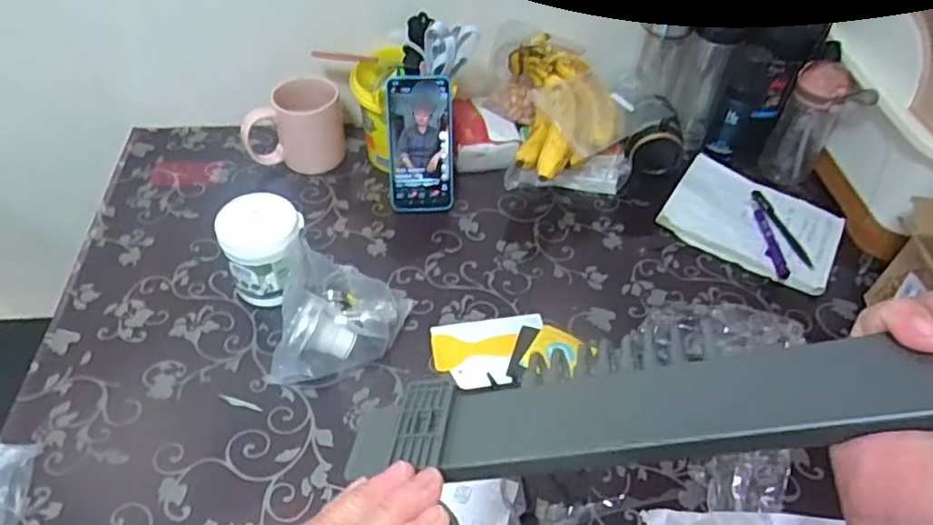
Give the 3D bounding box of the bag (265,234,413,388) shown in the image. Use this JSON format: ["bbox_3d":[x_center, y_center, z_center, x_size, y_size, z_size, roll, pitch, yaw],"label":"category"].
[{"bbox_3d":[-0.138,0.049,0.668,0.122,0.098,0.135,13,48,9],"label":"bag"}]

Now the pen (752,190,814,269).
[{"bbox_3d":[0.400,-0.044,0.821,0.017,0.006,0.136,-9,49,-11],"label":"pen"}]

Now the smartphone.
[{"bbox_3d":[-0.057,-0.146,0.818,0.079,0.170,0.012,-1,24,-4],"label":"smartphone"}]

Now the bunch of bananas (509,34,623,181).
[{"bbox_3d":[0.134,-0.198,0.839,0.144,0.070,0.204,1,48,-2],"label":"bunch of bananas"}]

